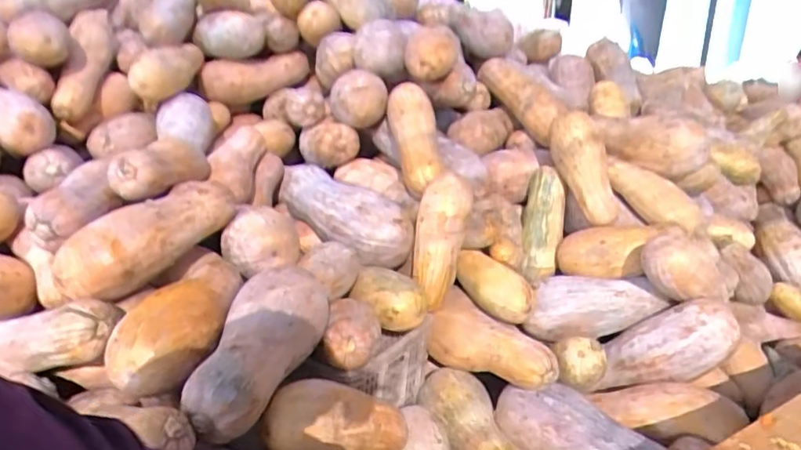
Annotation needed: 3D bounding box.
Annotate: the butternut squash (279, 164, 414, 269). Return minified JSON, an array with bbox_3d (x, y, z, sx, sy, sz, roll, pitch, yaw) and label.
[{"bbox_3d":[-0.150,-0.037,1.484,0.417,0.147,0.146,28,28,23],"label":"butternut squash"}]

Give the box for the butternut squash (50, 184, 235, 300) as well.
[{"bbox_3d":[-0.480,0.023,1.109,0.108,0.128,0.349,12,36,36],"label":"butternut squash"}]

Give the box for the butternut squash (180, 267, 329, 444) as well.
[{"bbox_3d":[-0.237,0.202,0.950,0.123,0.119,0.324,5,38,19],"label":"butternut squash"}]

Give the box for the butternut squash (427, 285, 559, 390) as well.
[{"bbox_3d":[0.218,0.267,1.305,0.304,0.128,0.137,14,20,34],"label":"butternut squash"}]

